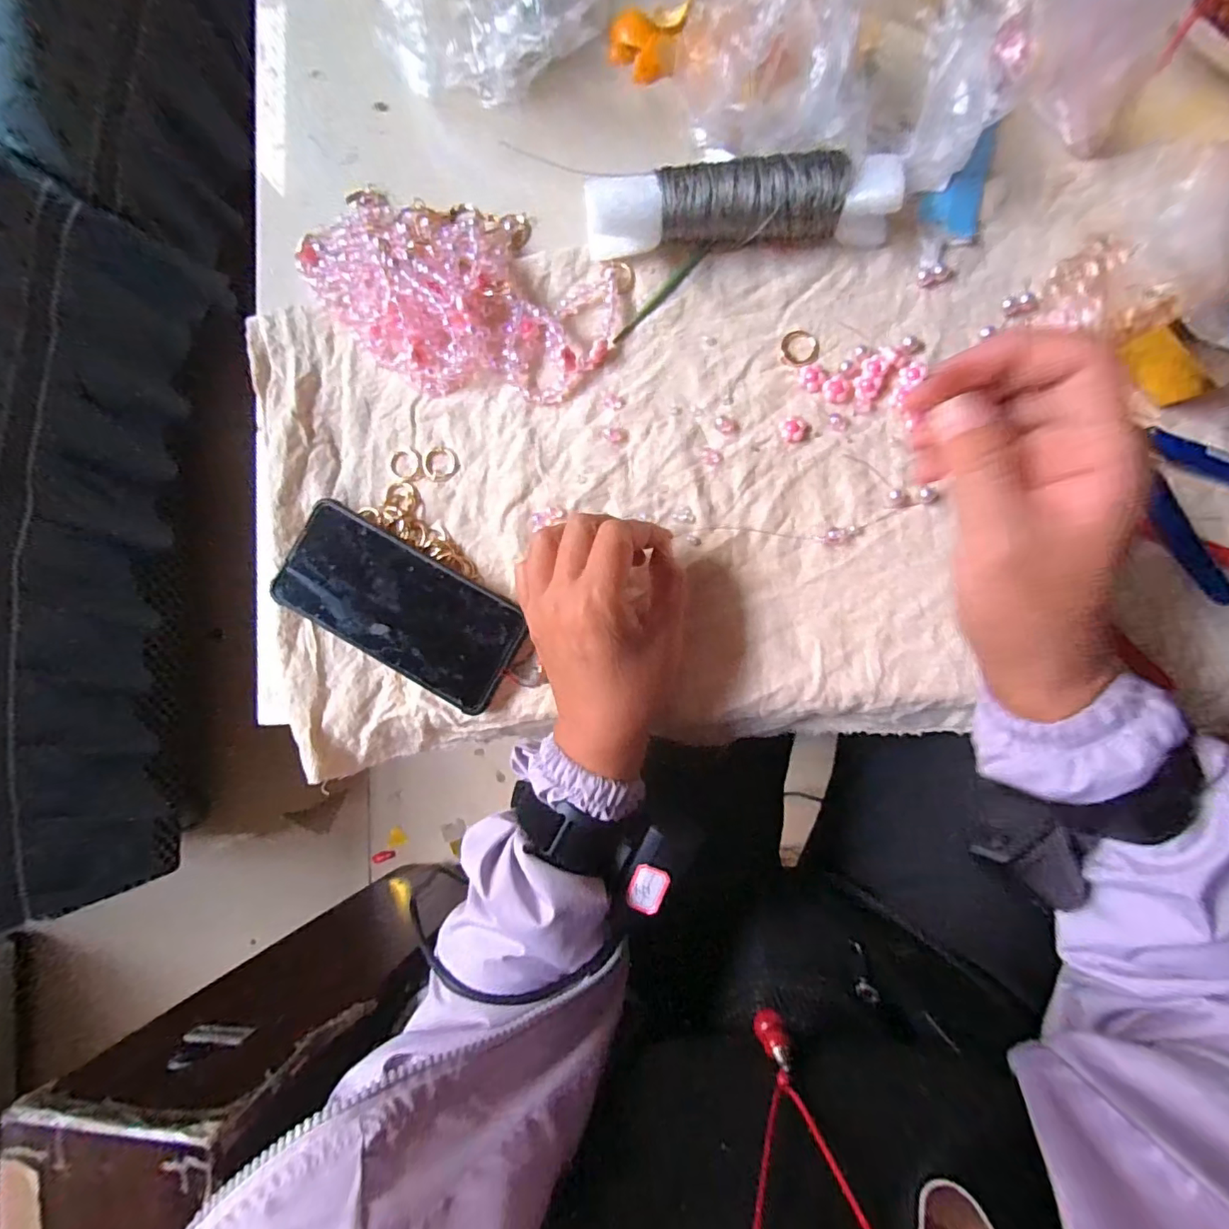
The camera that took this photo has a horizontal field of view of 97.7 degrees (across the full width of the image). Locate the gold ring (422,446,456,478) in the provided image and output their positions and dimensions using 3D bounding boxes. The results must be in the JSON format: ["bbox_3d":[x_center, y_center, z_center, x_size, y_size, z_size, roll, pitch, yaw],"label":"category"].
[{"bbox_3d":[-0.119,-0.103,0.361,0.022,0.004,0.021,-1,86,8],"label":"gold ring"}]

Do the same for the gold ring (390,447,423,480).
[{"bbox_3d":[-0.142,-0.103,0.365,0.024,0.004,0.023,-1,86,8],"label":"gold ring"}]

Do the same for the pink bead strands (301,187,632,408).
[{"bbox_3d":[-0.110,-0.216,0.350,0.227,0.032,0.127,27,90,9],"label":"pink bead strands"}]

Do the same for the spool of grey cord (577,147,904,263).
[{"bbox_3d":[0.074,-0.242,0.326,0.182,0.043,0.035,-1,86,7],"label":"spool of grey cord"}]

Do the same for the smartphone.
[{"bbox_3d":[-0.137,-0.004,0.343,0.155,0.008,0.077,30,91,3],"label":"smartphone"}]

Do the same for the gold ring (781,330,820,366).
[{"bbox_3d":[0.116,-0.166,0.335,0.024,0.004,0.021,34,91,8],"label":"gold ring"}]

